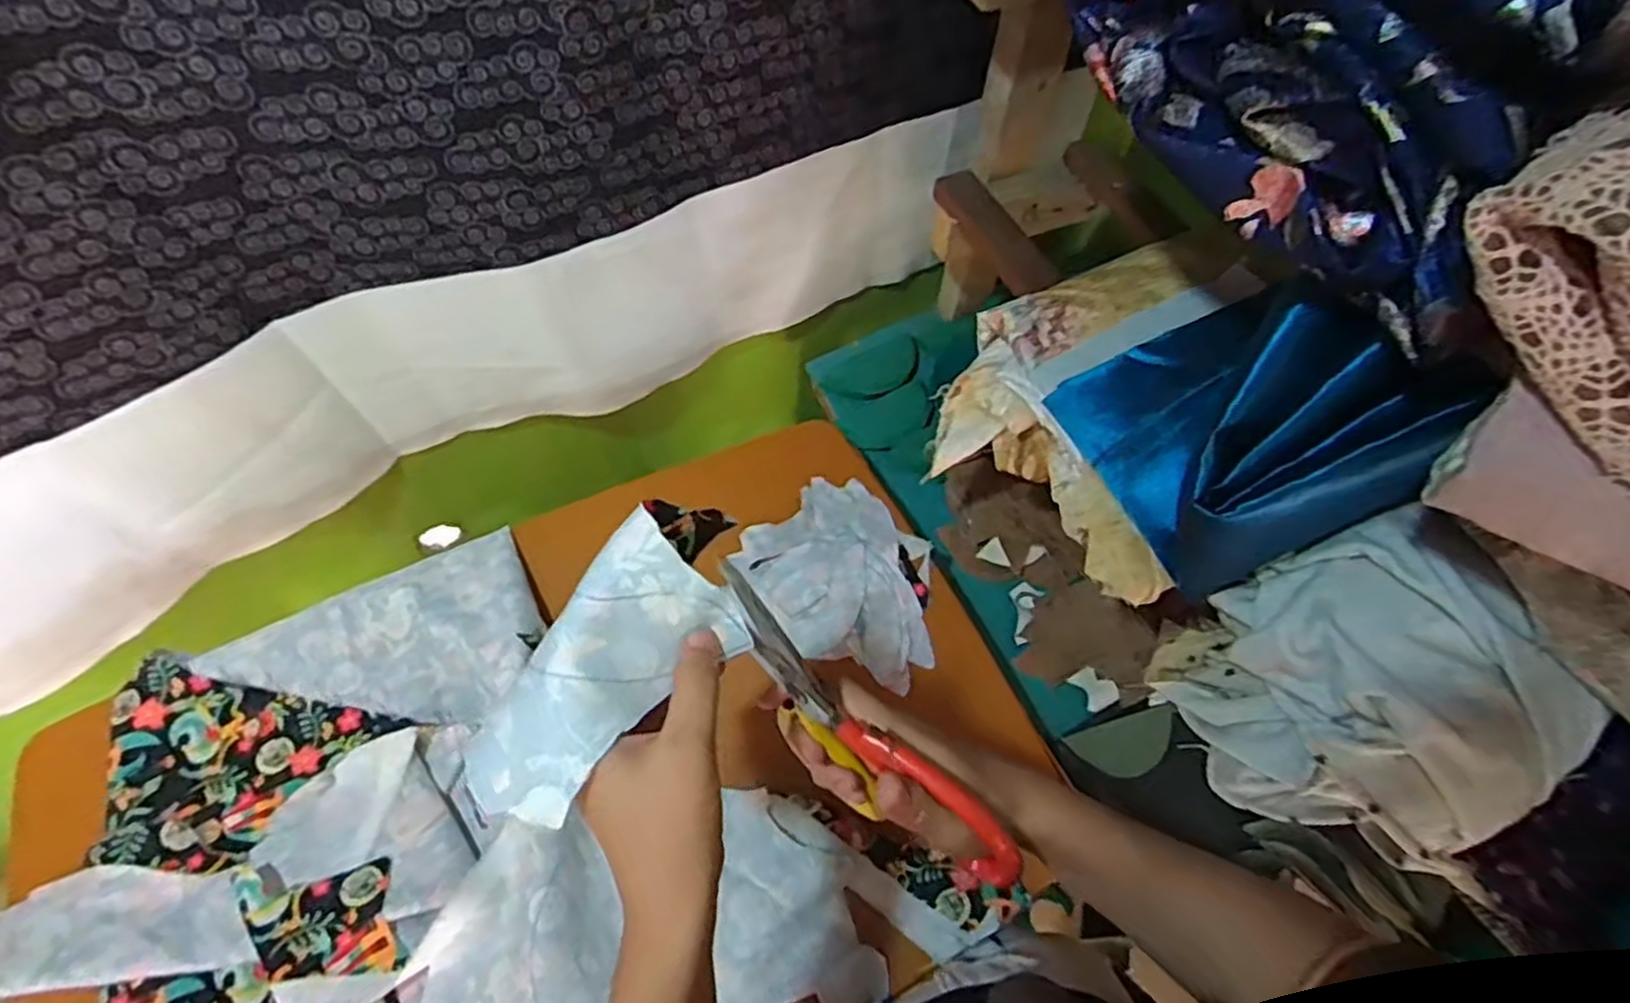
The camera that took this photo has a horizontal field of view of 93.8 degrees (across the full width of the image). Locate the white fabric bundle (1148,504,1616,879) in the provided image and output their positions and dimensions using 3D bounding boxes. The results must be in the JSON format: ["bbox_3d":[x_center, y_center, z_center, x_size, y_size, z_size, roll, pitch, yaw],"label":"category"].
[{"bbox_3d":[0.343,0.128,0.488,0.129,0.162,0.183,-25,66,-15],"label":"white fabric bundle"}]

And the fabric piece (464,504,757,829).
[{"bbox_3d":[-0.083,0.072,0.306,0.061,0.031,0.118,32,69,14],"label":"fabric piece"}]

